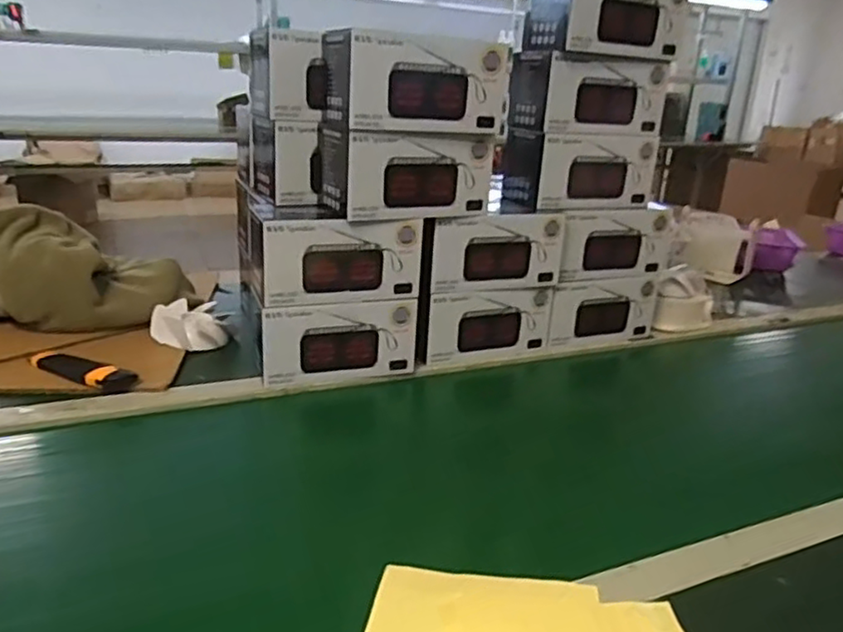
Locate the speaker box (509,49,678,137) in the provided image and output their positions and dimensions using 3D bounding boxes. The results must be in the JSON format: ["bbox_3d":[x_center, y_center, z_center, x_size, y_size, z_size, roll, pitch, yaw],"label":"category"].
[{"bbox_3d":[0.243,-0.323,0.964,0.211,0.105,0.109,-4,21,-19],"label":"speaker box"}]

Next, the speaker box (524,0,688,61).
[{"bbox_3d":[0.248,-0.412,0.909,0.191,0.097,0.124,-8,22,-28],"label":"speaker box"}]

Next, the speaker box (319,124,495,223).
[{"bbox_3d":[-0.016,-0.182,0.832,0.202,0.100,0.089,-6,21,-23],"label":"speaker box"}]

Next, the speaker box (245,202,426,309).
[{"bbox_3d":[-0.114,-0.081,0.837,0.212,0.101,0.103,-4,21,-19],"label":"speaker box"}]

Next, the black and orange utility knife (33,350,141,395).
[{"bbox_3d":[-0.408,0.061,0.788,0.148,0.014,0.042,11,21,22],"label":"black and orange utility knife"}]

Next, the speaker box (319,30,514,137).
[{"bbox_3d":[-0.005,-0.279,0.794,0.204,0.103,0.108,-6,21,-23],"label":"speaker box"}]

